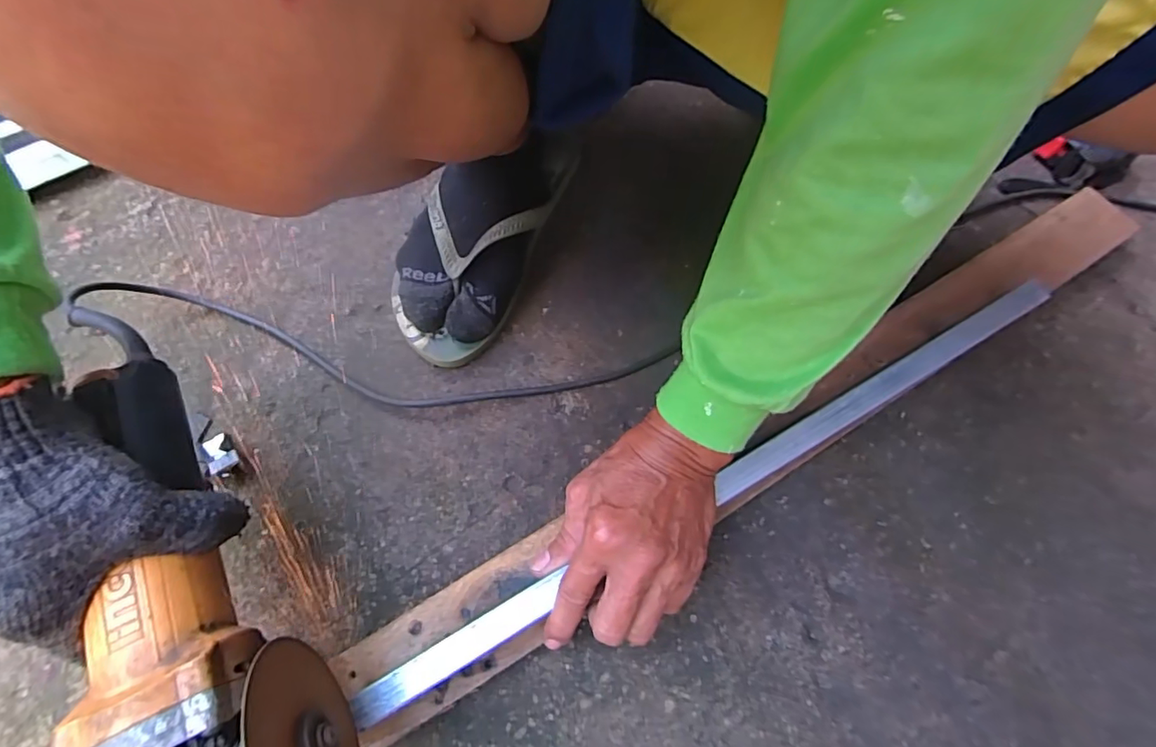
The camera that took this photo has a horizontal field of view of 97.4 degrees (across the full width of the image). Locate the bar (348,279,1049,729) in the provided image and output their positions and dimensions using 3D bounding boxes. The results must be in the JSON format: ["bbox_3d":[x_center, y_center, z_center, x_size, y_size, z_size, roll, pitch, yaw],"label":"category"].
[{"bbox_3d":[0.125,0.064,0.358,0.575,0.020,0.021,-27,69,-13],"label":"bar"}]

